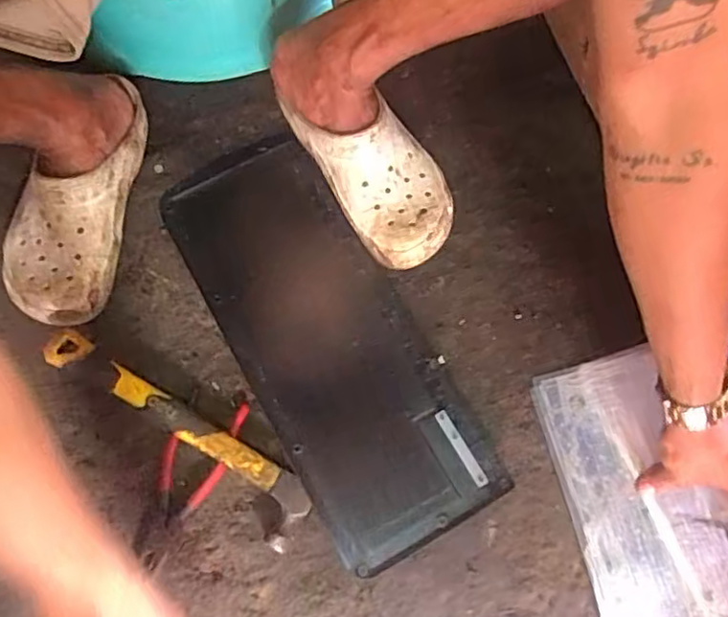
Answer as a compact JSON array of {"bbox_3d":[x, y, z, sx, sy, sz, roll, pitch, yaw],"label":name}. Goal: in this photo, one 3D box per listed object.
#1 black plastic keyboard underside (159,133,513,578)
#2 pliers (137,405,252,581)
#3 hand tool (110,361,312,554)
[{"bbox_3d":[-0.045,0.022,0.631,0.164,0.019,0.435,-29,73,-9],"label":"black plastic keyboard underside"},{"bbox_3d":[-0.168,0.154,0.591,0.058,0.014,0.163,29,74,10],"label":"pliers"},{"bbox_3d":[-0.142,0.123,0.581,0.214,0.031,0.054,38,76,13],"label":"hand tool"}]

